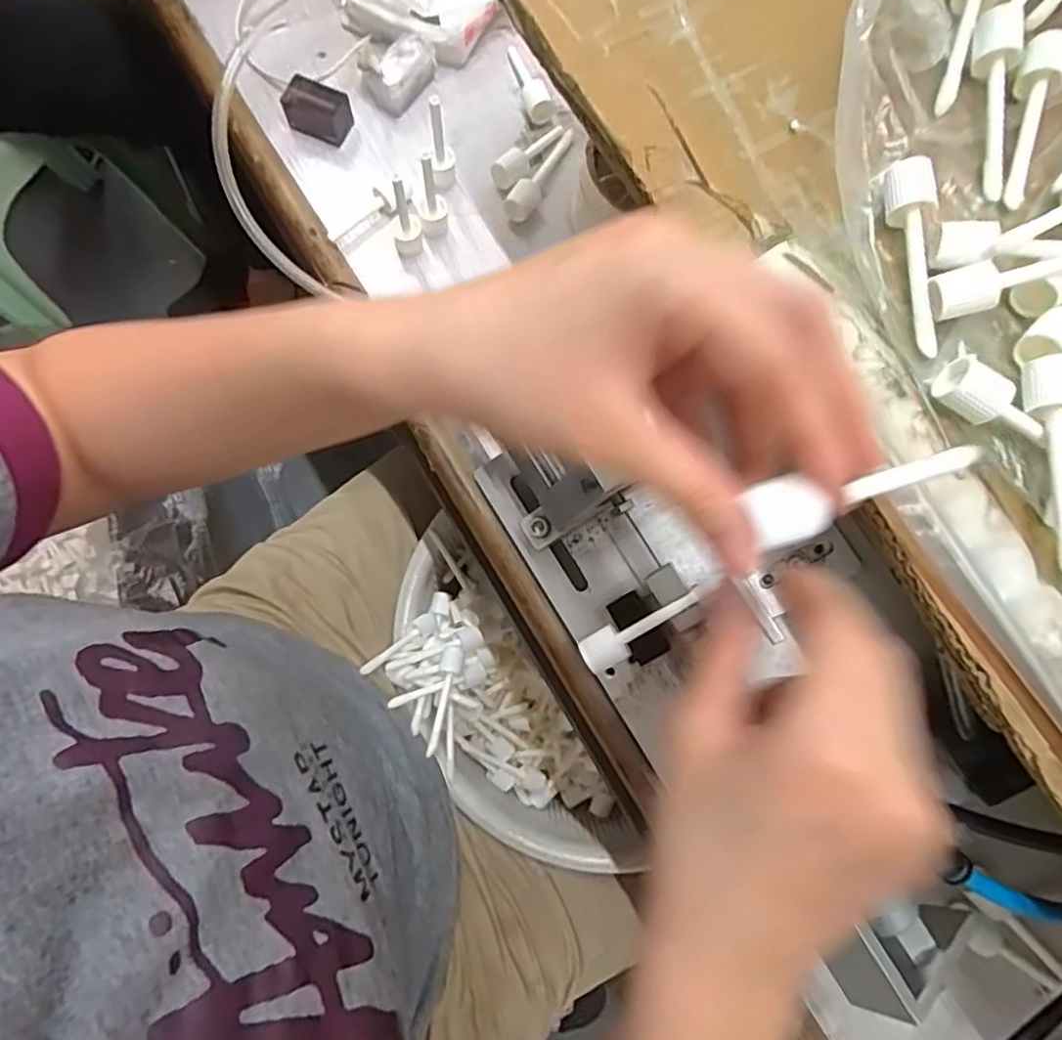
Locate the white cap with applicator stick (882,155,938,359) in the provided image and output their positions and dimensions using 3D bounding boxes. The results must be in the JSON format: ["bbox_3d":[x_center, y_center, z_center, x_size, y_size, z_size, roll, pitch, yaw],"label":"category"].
[{"bbox_3d":[0.159,-0.108,0.259,0.015,0.016,0.080,-6,77,-3],"label":"white cap with applicator stick"}]

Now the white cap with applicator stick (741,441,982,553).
[{"bbox_3d":[0.098,-0.011,0.185,0.084,0.013,0.017,-17,78,-19],"label":"white cap with applicator stick"}]

